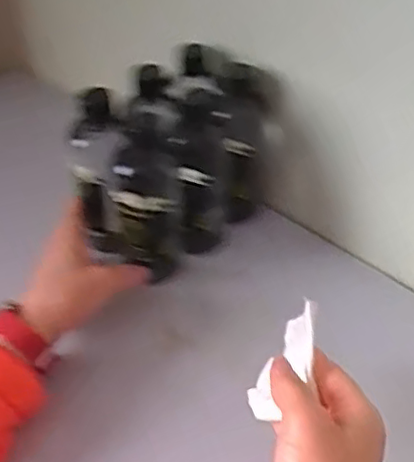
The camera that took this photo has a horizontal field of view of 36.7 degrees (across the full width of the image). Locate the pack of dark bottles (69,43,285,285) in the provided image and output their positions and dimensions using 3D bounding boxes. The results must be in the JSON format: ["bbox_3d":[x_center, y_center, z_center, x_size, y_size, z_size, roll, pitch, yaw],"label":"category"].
[{"bbox_3d":[-0.030,-0.068,0.611,0.114,0.156,0.182,33,52,31],"label":"pack of dark bottles"}]

